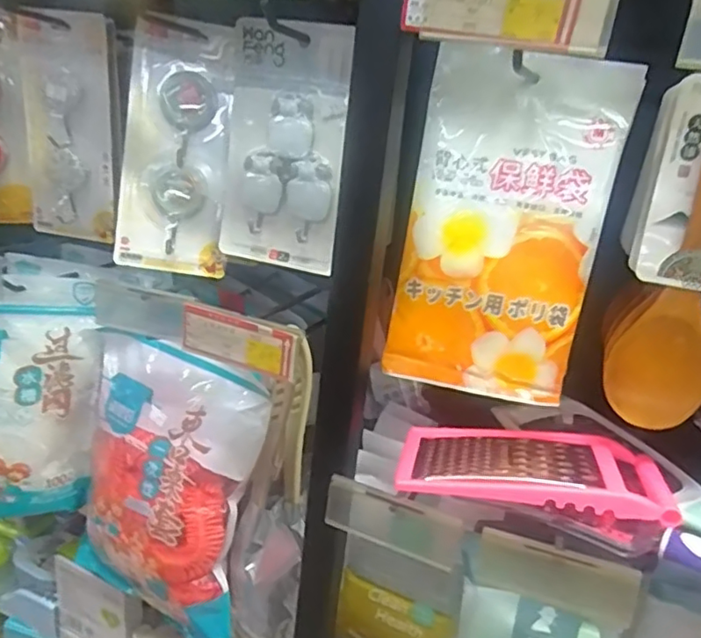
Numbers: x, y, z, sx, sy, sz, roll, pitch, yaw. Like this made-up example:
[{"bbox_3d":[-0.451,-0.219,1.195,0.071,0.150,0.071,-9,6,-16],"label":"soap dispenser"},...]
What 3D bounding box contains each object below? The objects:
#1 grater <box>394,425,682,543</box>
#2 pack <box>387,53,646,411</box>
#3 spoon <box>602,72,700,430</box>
[{"bbox_3d":[0.146,0.118,0.475,0.203,0.035,0.108,12,20,14],"label":"grater"},{"bbox_3d":[0.121,-0.068,0.463,0.142,0.260,0.019,11,12,7],"label":"pack"},{"bbox_3d":[0.239,-0.040,0.418,0.085,0.241,0.016,14,18,21],"label":"spoon"}]

